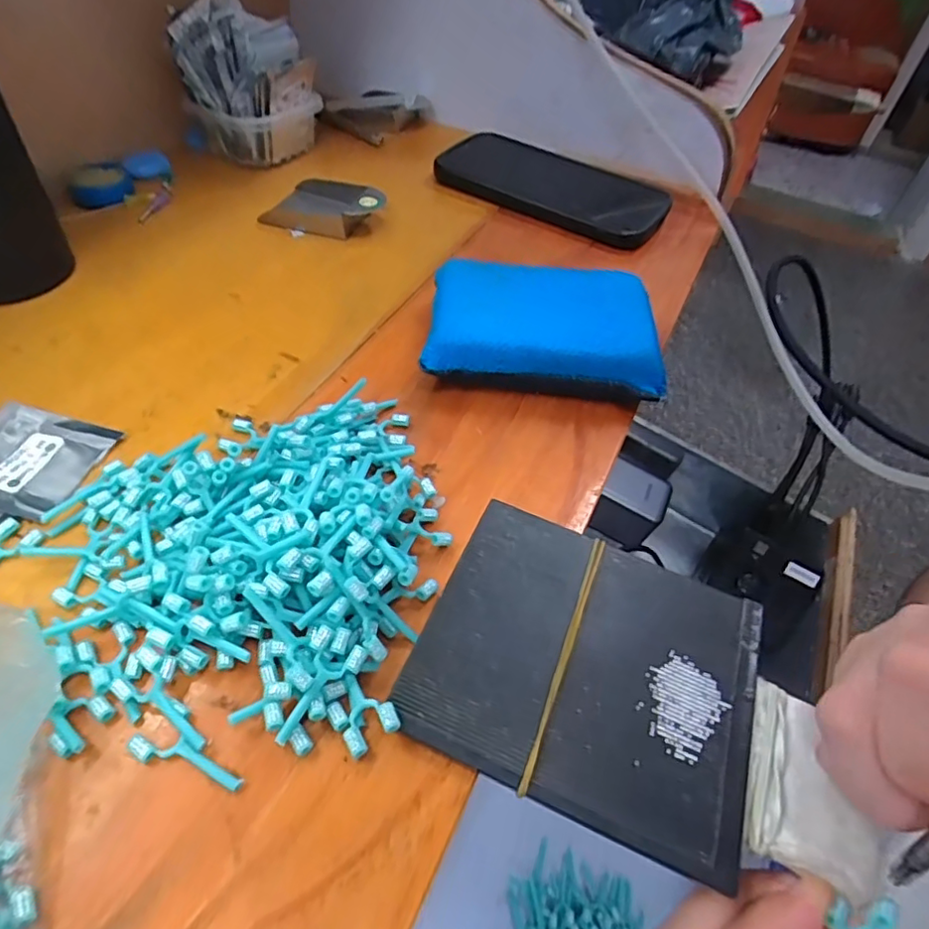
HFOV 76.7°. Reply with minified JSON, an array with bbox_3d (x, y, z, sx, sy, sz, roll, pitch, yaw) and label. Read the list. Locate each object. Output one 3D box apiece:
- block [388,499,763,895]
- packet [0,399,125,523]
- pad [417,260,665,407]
[{"bbox_3d":[0.042,0.066,0.198,0.107,0.005,0.094,20,51,11],"label":"block"},{"bbox_3d":[-0.177,-0.003,0.237,0.054,0.004,0.048,15,50,7],"label":"packet"},{"bbox_3d":[0.038,-0.064,0.288,0.107,0.034,0.075,6,49,-1],"label":"pad"}]

